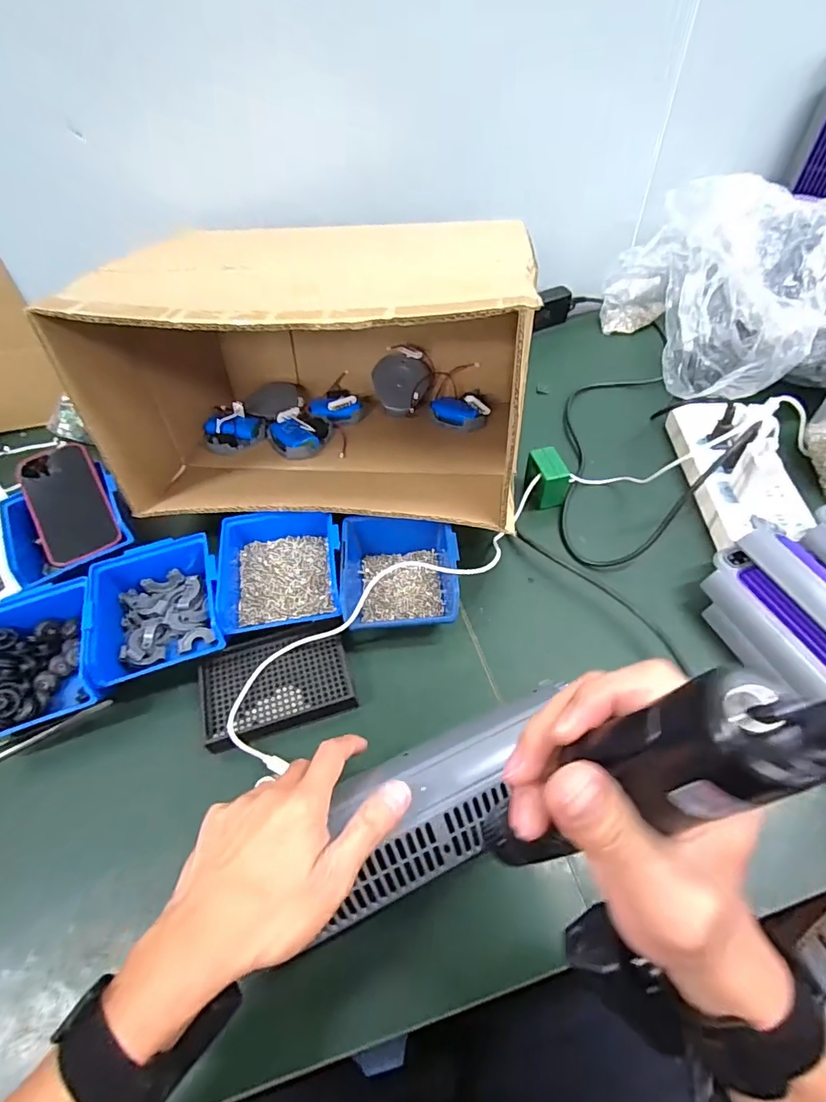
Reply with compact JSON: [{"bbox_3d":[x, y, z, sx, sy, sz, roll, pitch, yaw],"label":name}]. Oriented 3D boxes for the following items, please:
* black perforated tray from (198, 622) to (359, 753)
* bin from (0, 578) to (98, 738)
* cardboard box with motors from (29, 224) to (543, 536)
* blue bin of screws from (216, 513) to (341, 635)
[{"bbox_3d":[-0.127,0.118,0.468,0.133,0.017,0.097,-14,53,-6],"label":"black perforated tray"},{"bbox_3d":[-0.356,0.099,0.476,0.117,0.059,0.148,-20,54,-11],"label":"bin"},{"bbox_3d":[-0.096,-0.203,0.556,0.410,0.244,0.306,3,53,6],"label":"cardboard box with motors"},{"bbox_3d":[-0.135,0.017,0.523,0.118,0.053,0.136,-10,52,-3],"label":"blue bin of screws"}]

